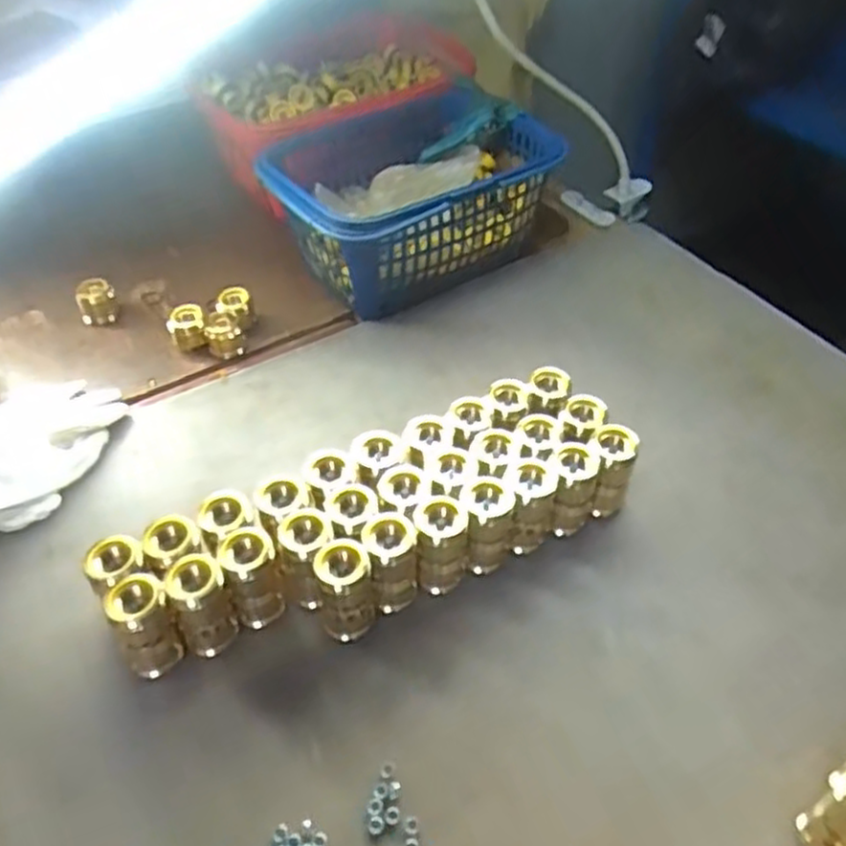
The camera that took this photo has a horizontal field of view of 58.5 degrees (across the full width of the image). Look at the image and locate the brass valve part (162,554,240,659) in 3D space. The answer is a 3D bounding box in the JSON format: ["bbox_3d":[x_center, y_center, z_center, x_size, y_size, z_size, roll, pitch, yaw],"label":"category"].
[{"bbox_3d":[-0.130,0.108,0.443,0.033,0.061,0.030,-18,49,-18],"label":"brass valve part"}]

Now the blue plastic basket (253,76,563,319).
[{"bbox_3d":[-0.012,-0.208,0.711,0.251,0.117,0.192,-22,50,-21],"label":"blue plastic basket"}]

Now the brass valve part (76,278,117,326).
[{"bbox_3d":[-0.291,-0.108,0.675,0.032,0.041,0.026,-21,50,-21],"label":"brass valve part"}]

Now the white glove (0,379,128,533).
[{"bbox_3d":[-0.286,0.014,0.541,0.093,0.048,0.162,26,50,22],"label":"white glove"}]

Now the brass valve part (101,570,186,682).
[{"bbox_3d":[-0.158,0.116,0.431,0.033,0.060,0.029,-25,51,-24],"label":"brass valve part"}]

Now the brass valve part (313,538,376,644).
[{"bbox_3d":[-0.046,0.100,0.448,0.030,0.062,0.031,-12,47,-13],"label":"brass valve part"}]

